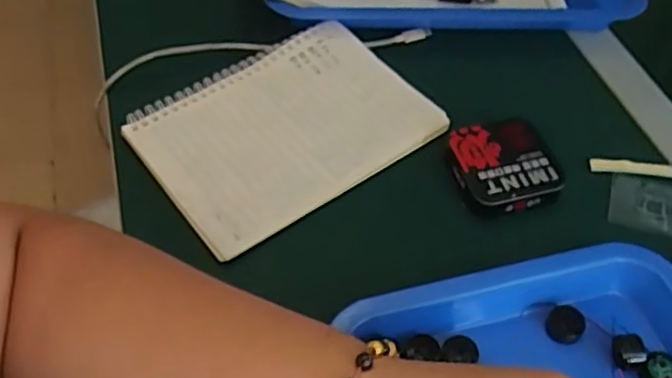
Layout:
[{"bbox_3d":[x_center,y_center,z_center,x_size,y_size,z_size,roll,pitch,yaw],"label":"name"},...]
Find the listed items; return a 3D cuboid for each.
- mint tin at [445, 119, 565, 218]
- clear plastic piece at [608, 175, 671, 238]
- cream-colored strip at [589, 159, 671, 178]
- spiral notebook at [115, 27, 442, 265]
[{"bbox_3d":[0.118,-0.018,0.472,0.071,0.019,0.066,-13,54,-9],"label":"mint tin"},{"bbox_3d":[0.224,0.009,0.470,0.056,0.004,0.050,15,55,11],"label":"clear plastic piece"},{"bbox_3d":[0.227,-0.015,0.487,0.078,0.004,0.012,3,53,2],"label":"cream-colored strip"},{"bbox_3d":[-0.037,-0.049,0.495,0.201,0.011,0.143,-31,59,-21],"label":"spiral notebook"}]

